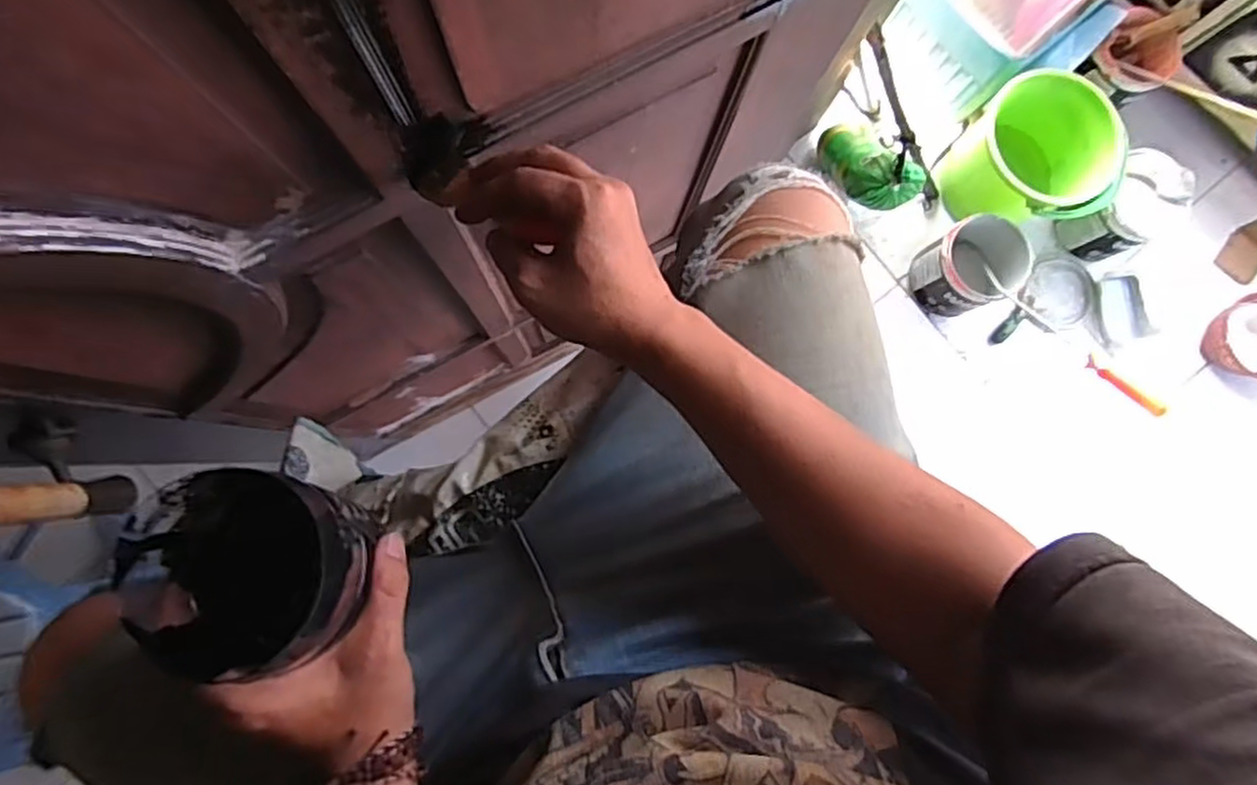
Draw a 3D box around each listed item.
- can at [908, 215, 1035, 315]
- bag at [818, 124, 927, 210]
[{"bbox_3d":[0.715,-0.266,1.508,0.174,0.175,0.165,0,85,-3],"label":"can"},{"bbox_3d":[0.464,-0.457,1.425,0.115,0.359,0.101,-5,124,-4],"label":"bag"}]

